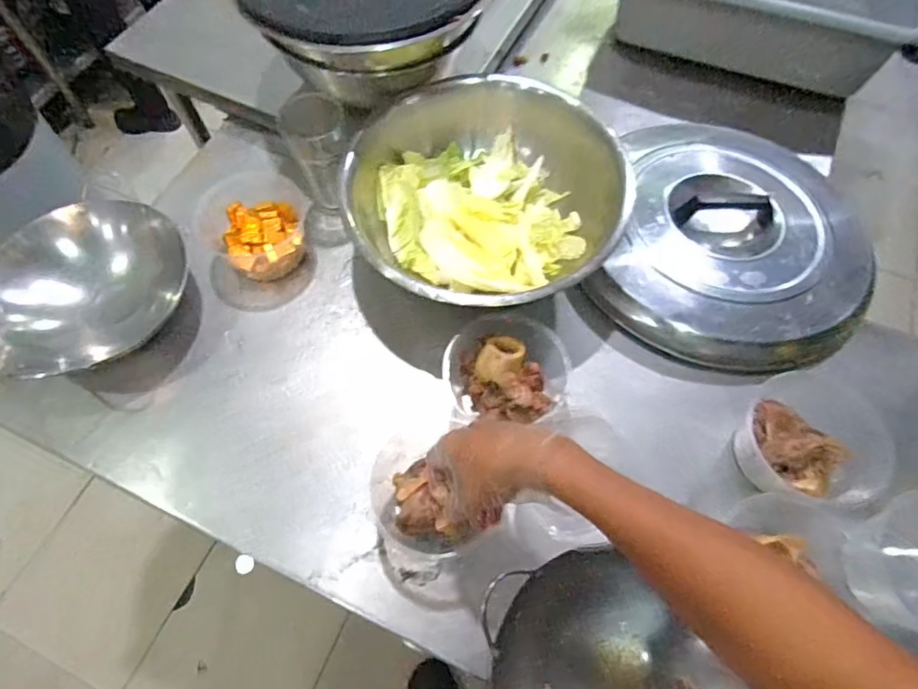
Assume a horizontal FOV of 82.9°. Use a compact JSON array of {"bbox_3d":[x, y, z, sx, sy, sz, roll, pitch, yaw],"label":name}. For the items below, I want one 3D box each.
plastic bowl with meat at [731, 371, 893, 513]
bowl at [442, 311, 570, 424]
[{"bbox_3d":[0.391,0.113,0.573,0.137,0.076,0.134,0,64,0],"label":"plastic bowl with meat"},{"bbox_3d":[0.056,0.032,0.642,0.145,0.084,0.126,10,65,4],"label":"bowl"}]

